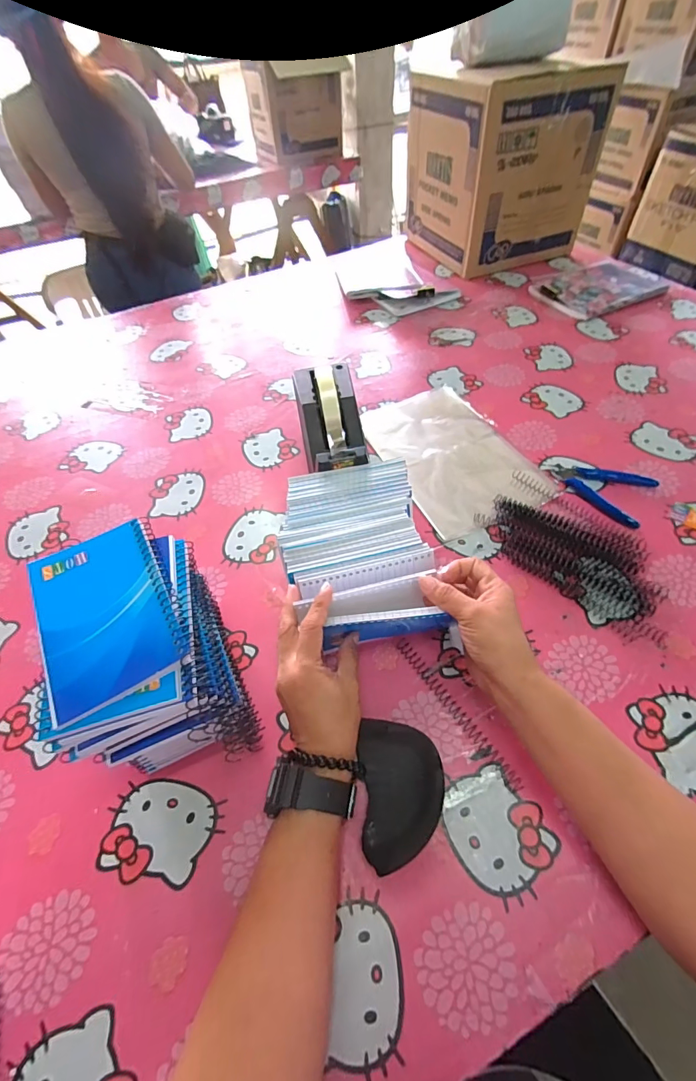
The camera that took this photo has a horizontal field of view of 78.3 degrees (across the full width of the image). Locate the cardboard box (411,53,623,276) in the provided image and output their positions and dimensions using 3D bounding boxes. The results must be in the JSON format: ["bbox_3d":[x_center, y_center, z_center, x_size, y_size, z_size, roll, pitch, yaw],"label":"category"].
[{"bbox_3d":[0.314,-0.784,0.905,0.273,0.283,0.289,-20,54,-11],"label":"cardboard box"}]

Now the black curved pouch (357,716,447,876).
[{"bbox_3d":[0.044,0.200,0.343,0.064,0.027,0.100,-3,53,2],"label":"black curved pouch"}]

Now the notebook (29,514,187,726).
[{"bbox_3d":[-0.164,0.044,0.290,0.085,0.008,0.130,-27,56,-15],"label":"notebook"}]

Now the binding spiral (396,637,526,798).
[{"bbox_3d":[0.096,0.151,0.387,0.013,0.009,0.153,-31,57,-18],"label":"binding spiral"}]

